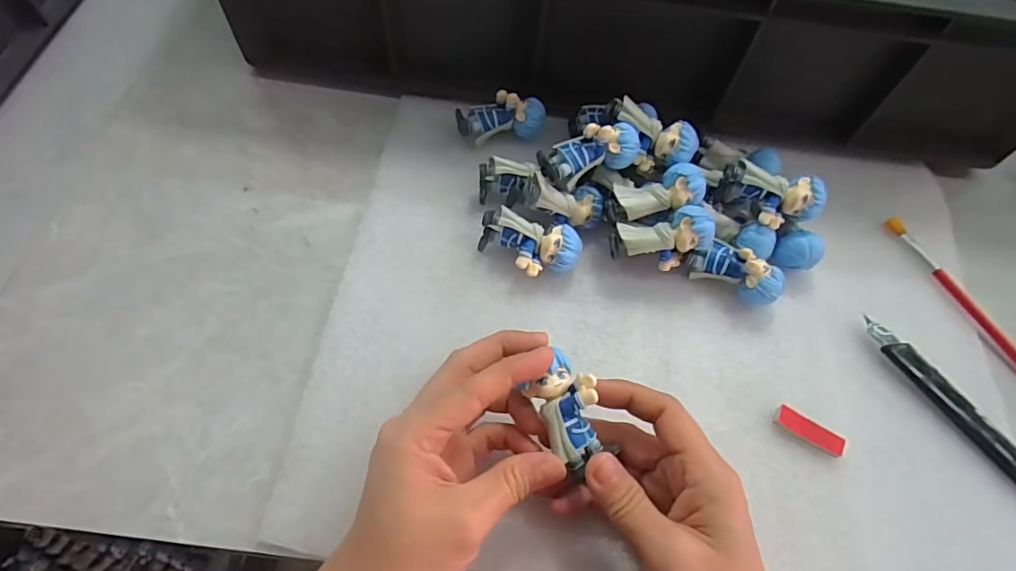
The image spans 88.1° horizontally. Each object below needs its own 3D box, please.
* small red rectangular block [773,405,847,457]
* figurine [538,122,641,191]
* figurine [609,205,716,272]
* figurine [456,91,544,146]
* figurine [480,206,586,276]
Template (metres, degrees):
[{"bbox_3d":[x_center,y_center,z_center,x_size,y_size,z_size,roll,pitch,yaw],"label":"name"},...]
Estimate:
[{"bbox_3d":[0.170,0.082,0.296,0.039,0.006,0.013,31,64,13],"label":"small red rectangular block"},{"bbox_3d":[0.051,-0.083,0.325,0.063,0.028,0.024,-16,63,2],"label":"figurine"},{"bbox_3d":[0.092,-0.025,0.326,0.058,0.045,0.024,-8,62,-8],"label":"figurine"},{"bbox_3d":[-0.005,-0.119,0.377,0.061,0.036,0.023,-5,62,-6],"label":"figurine"},{"bbox_3d":[0.013,-0.023,0.330,0.062,0.029,0.031,17,62,6],"label":"figurine"}]

